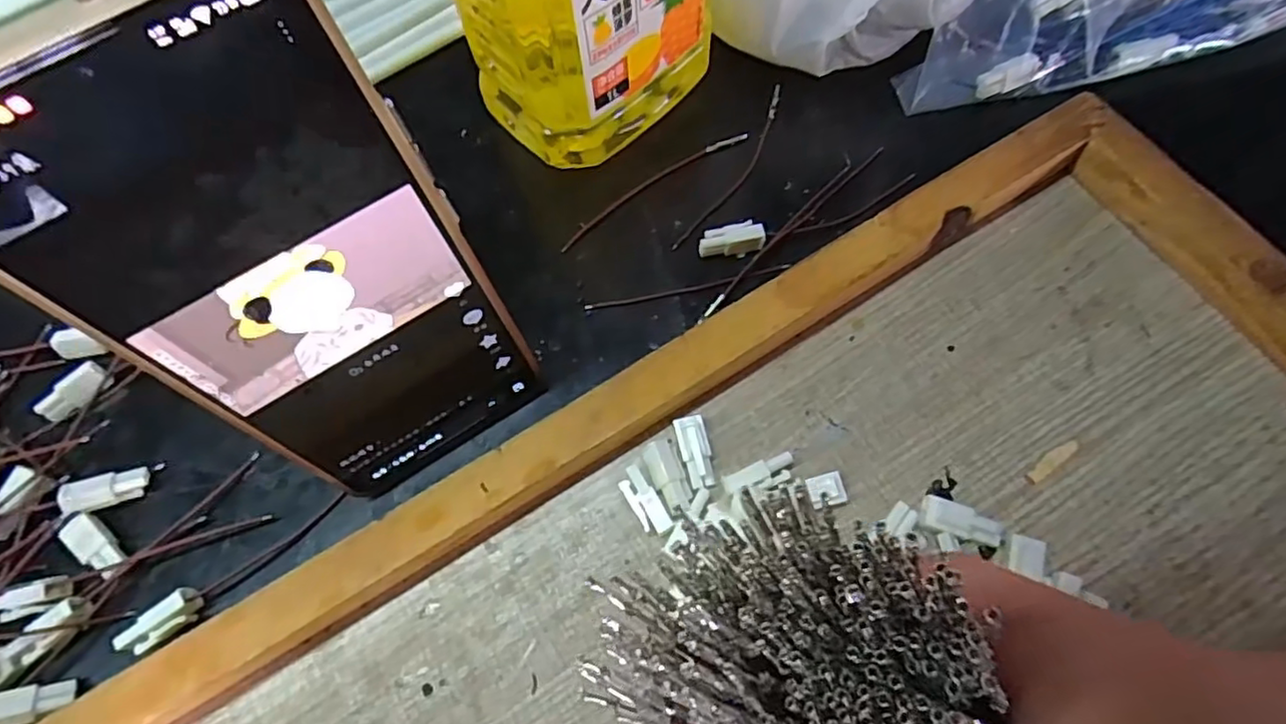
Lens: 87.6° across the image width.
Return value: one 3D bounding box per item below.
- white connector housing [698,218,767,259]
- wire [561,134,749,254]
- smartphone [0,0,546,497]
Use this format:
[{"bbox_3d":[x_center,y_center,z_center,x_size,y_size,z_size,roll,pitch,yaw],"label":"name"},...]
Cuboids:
[{"bbox_3d":[0.035,-0.049,0.269,0.025,0.010,0.010,-9,68,-1],"label":"white connector housing"},{"bbox_3d":[0.004,-0.076,0.286,0.094,0.004,0.010,-33,71,-10],"label":"wire"},{"bbox_3d":[-0.084,-0.017,0.178,0.077,0.163,0.014,-32,60,-9],"label":"smartphone"}]

